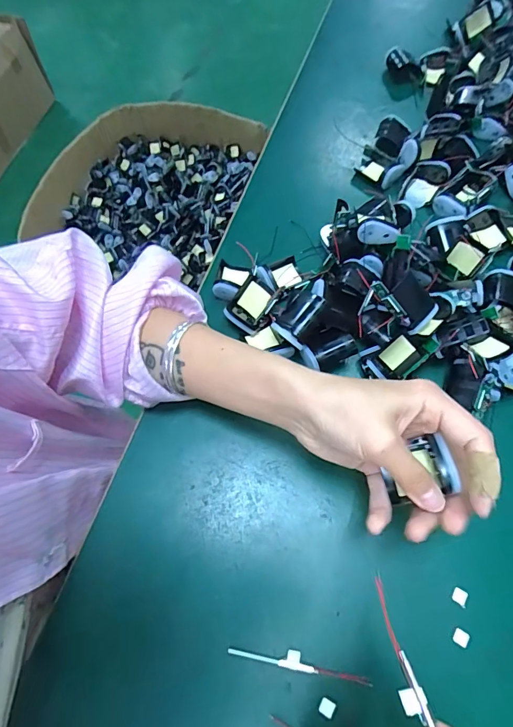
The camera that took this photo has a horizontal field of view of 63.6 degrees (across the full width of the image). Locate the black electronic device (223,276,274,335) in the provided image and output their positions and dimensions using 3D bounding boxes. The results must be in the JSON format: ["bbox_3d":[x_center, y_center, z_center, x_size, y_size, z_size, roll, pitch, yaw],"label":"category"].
[{"bbox_3d":[-0.006,-0.052,0.368,0.044,0.014,0.036,-51,63,23],"label":"black electronic device"}]

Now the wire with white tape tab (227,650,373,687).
[{"bbox_3d":[0.028,0.197,0.273,0.092,0.004,0.011,7,65,6],"label":"wire with white tape tab"}]

